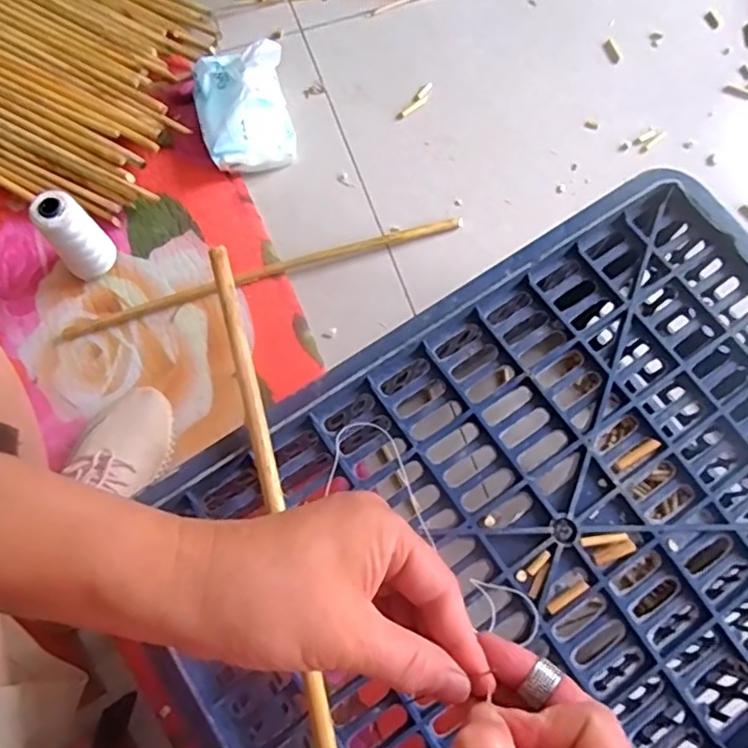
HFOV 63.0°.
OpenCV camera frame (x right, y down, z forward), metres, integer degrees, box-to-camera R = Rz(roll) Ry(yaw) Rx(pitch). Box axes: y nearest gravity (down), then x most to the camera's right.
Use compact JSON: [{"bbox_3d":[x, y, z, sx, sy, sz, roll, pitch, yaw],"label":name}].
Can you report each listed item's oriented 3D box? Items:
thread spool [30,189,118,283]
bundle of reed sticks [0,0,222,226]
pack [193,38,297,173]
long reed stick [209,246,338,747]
[{"bbox_3d":[-0.320,-0.144,0.657,0.055,0.111,0.047,-40,79,-12],"label":"thread spool"},{"bbox_3d":[-0.448,-0.420,0.731,0.503,0.115,0.337,28,75,6],"label":"bundle of reed sticks"},{"bbox_3d":[-0.157,-0.316,0.741,0.111,0.060,0.137,-12,75,-5],"label":"pack"},{"bbox_3d":[-0.041,0.144,0.340,0.013,0.007,0.479,-14,75,-6],"label":"long reed stick"}]

